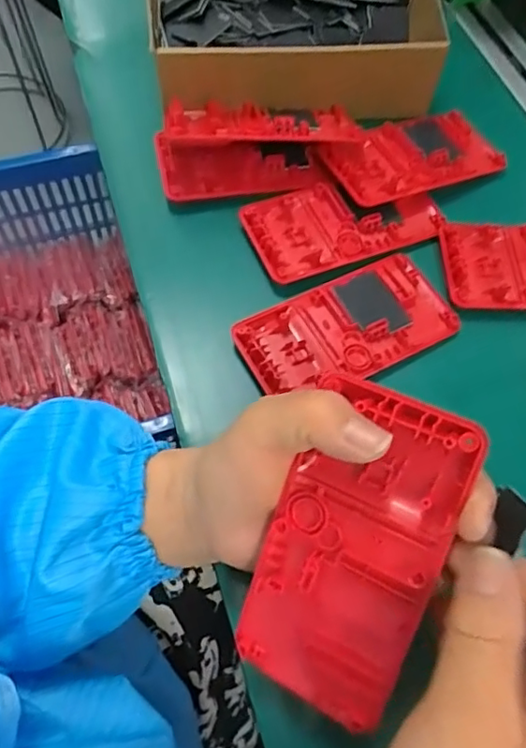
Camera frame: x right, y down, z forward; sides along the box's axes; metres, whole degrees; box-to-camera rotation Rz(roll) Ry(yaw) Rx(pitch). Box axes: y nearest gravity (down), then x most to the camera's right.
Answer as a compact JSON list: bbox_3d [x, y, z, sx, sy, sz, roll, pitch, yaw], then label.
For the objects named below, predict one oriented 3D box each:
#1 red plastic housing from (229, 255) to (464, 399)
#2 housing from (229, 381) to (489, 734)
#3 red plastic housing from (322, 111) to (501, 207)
[{"bbox_3d":[0.048,-0.025,0.321,0.119,0.009,0.061,-25,67,-15],"label":"red plastic housing"},{"bbox_3d":[0.032,0.065,0.206,0.060,0.019,0.120,24,104,8],"label":"housing"},{"bbox_3d":[0.099,-0.144,0.375,0.115,0.016,0.055,-23,67,-14],"label":"red plastic housing"}]

